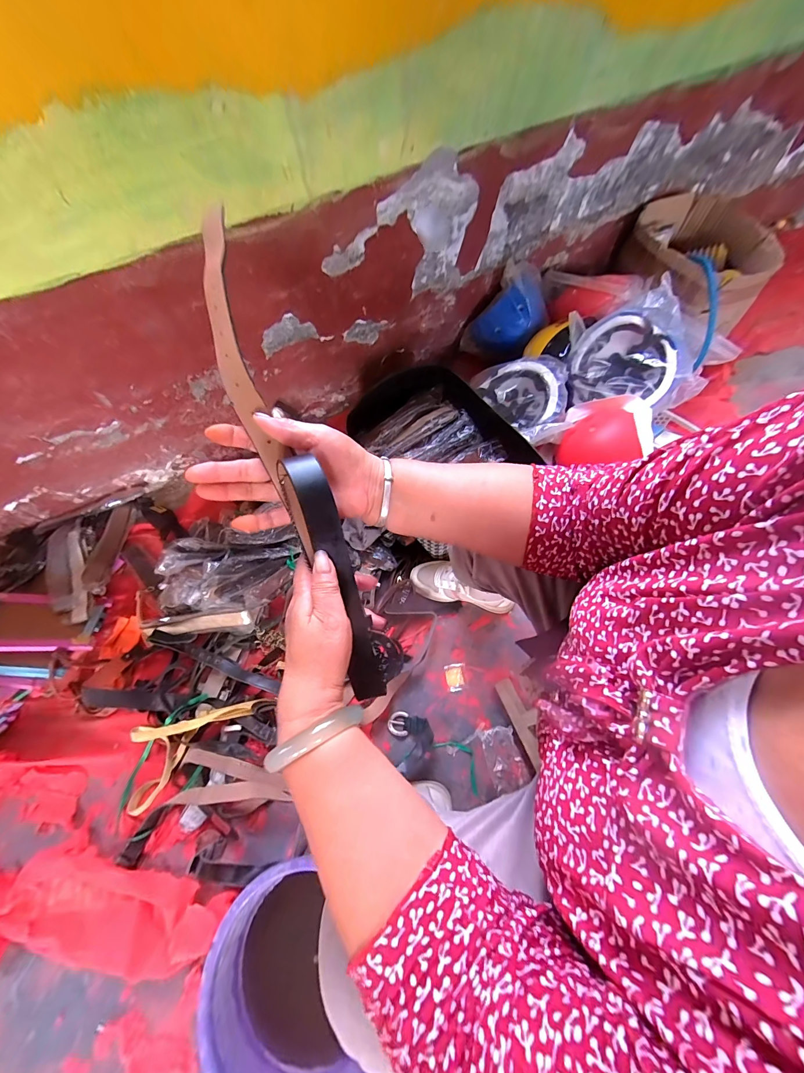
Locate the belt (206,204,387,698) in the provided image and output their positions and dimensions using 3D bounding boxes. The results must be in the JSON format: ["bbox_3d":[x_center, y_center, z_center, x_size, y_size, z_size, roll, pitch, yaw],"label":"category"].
[{"bbox_3d":[-0.100,-0.073,0.299,0.046,0.052,0.450,-23,88,-8],"label":"belt"}]

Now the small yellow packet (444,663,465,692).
[{"bbox_3d":[0.119,0.308,0.763,0.043,0.006,0.055,-8,67,-1],"label":"small yellow packet"}]

